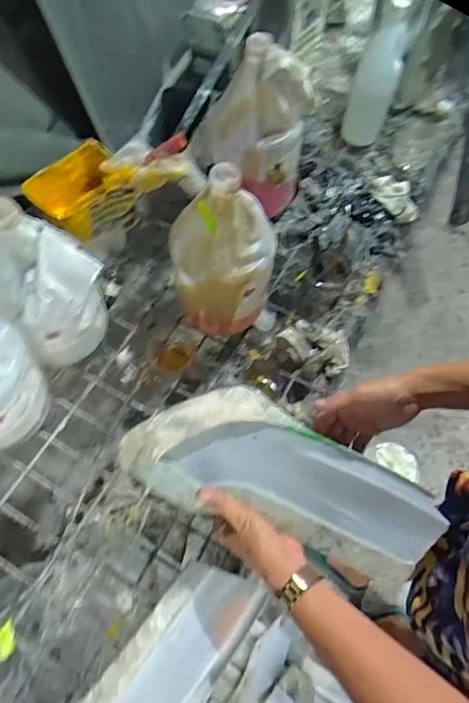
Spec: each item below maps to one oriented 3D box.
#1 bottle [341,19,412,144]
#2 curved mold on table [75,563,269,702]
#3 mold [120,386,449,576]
[{"bbox_3d":[0.288,-0.547,0.926,0.086,0.212,0.081,21,32,8],"label":"bottle"},{"bbox_3d":[-0.110,0.413,0.530,0.141,0.065,0.359,37,69,14],"label":"curved mold on table"},{"bbox_3d":[0.059,0.139,0.517,0.355,0.048,0.137,20,66,0],"label":"mold"}]

